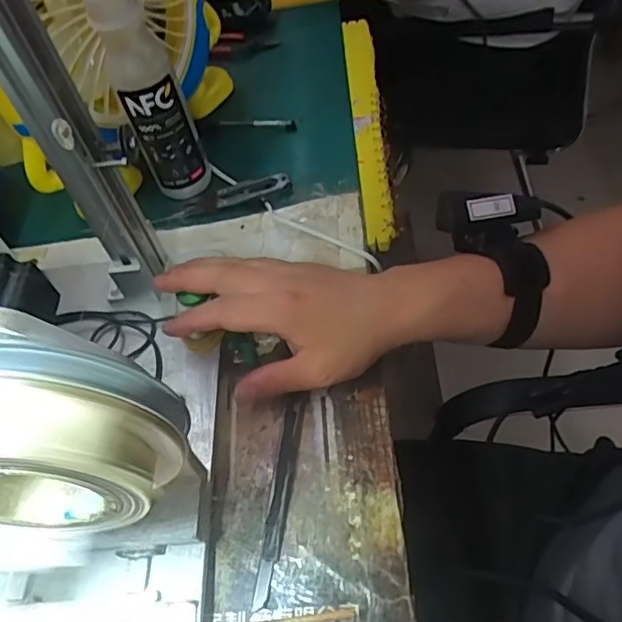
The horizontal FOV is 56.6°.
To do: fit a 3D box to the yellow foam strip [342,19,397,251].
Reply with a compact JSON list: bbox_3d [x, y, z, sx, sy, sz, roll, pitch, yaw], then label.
[{"bbox_3d":[0.054,-0.193,0.565,0.029,0.007,0.331,-5,54,6],"label":"yellow foam strip"}]

